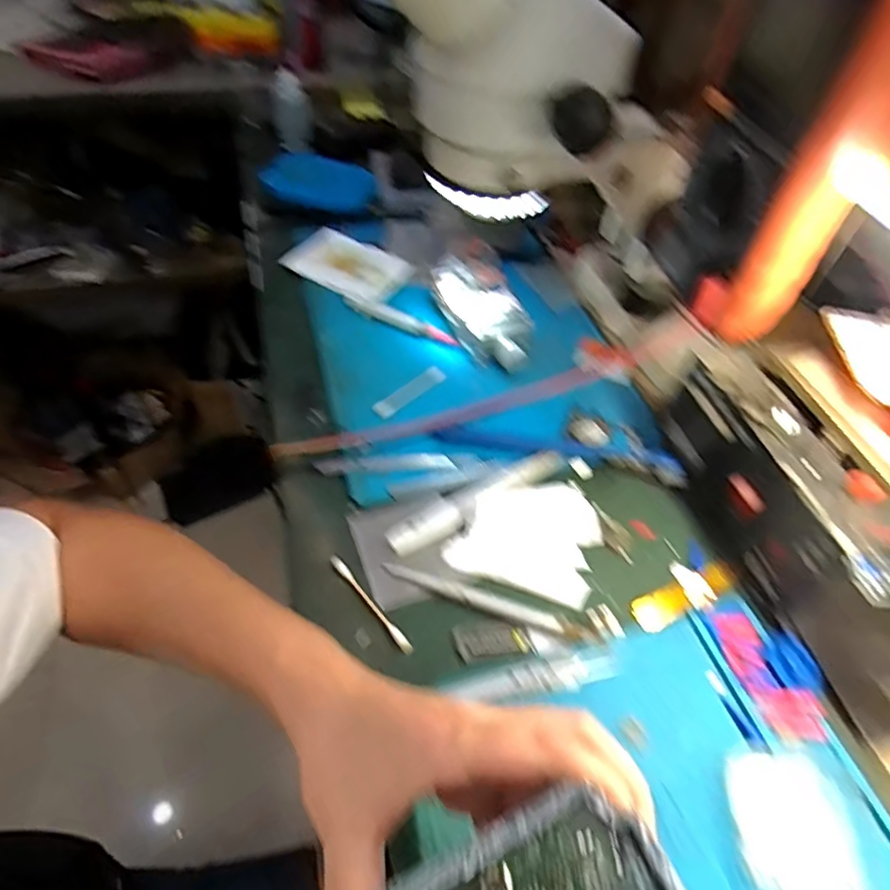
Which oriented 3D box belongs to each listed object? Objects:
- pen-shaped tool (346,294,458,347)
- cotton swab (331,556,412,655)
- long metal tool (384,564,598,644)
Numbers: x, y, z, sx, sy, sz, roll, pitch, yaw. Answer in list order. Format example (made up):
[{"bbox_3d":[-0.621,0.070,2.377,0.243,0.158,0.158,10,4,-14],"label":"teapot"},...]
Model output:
[{"bbox_3d":[-0.041,-0.114,0.528,0.115,0.013,0.014,21,51,13],"label":"pen-shaped tool"},{"bbox_3d":[-0.046,0.098,0.362,0.006,0.006,0.078,-32,59,-27],"label":"cotton swab"},{"bbox_3d":[0.026,0.095,0.360,0.134,0.010,0.012,17,51,10],"label":"long metal tool"}]

